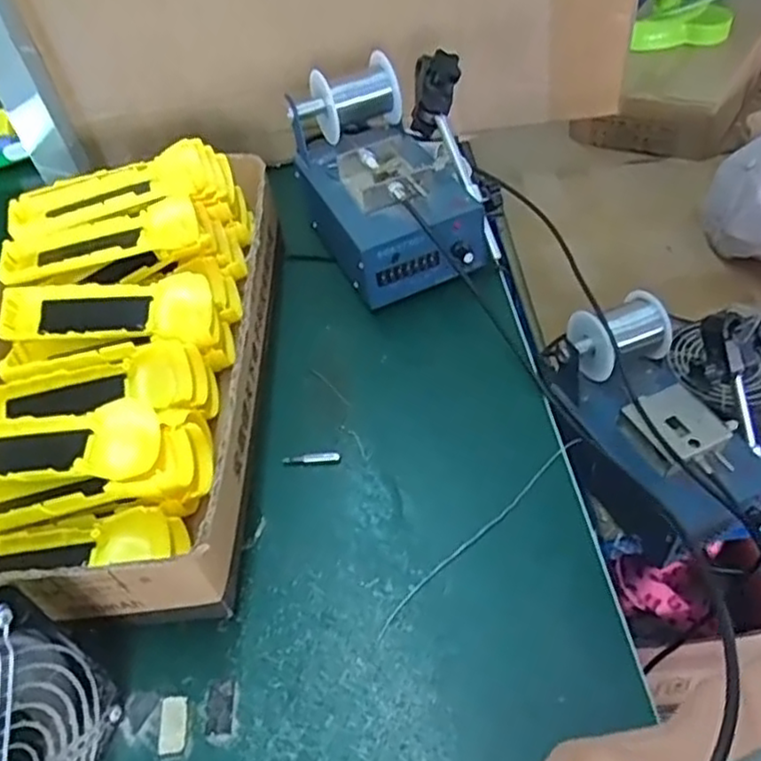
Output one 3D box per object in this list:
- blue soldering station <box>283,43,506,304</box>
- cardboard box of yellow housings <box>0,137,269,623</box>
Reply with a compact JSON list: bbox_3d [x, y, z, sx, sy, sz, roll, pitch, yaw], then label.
[{"bbox_3d":[0.008,-0.186,0.634,0.136,0.131,0.221,-20,48,-12],"label":"blue soldering station"},{"bbox_3d":[-0.203,-0.024,0.538,0.222,0.102,0.413,-6,48,4],"label":"cardboard box of yellow housings"}]

